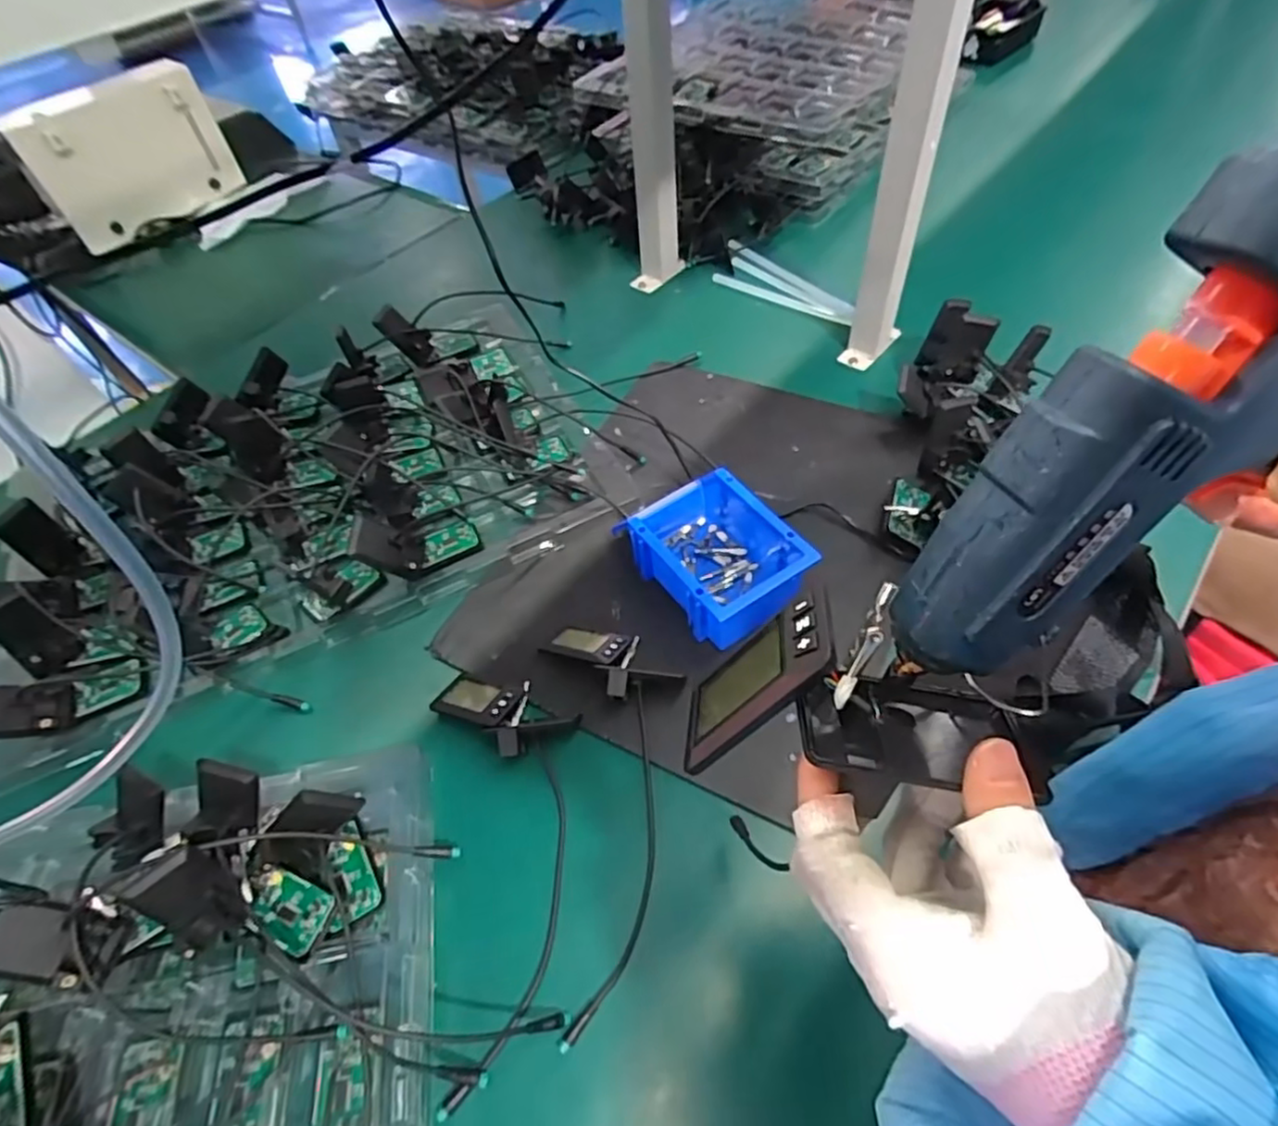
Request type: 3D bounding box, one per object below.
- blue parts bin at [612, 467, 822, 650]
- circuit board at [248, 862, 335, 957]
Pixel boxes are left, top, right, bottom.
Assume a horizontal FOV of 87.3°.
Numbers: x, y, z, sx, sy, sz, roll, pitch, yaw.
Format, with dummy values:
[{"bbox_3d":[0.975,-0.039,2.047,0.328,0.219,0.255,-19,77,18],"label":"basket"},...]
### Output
[{"bbox_3d":[0.073,-0.009,0.648,0.125,0.078,0.167,-29,57,-16],"label":"blue parts bin"},{"bbox_3d":[-0.251,0.243,0.474,0.068,0.007,0.038,19,57,17],"label":"circuit board"}]

